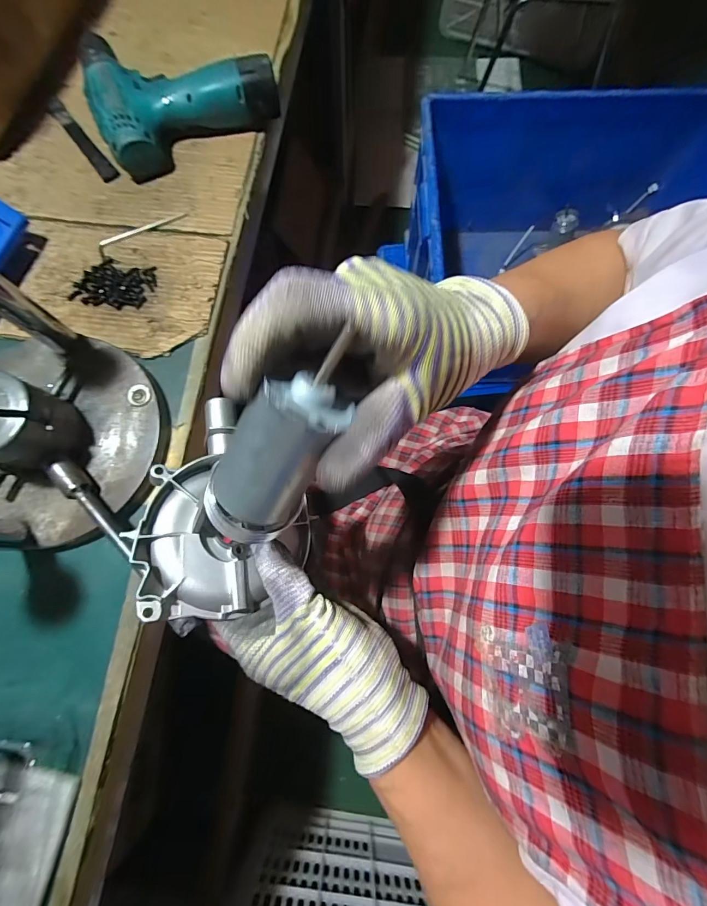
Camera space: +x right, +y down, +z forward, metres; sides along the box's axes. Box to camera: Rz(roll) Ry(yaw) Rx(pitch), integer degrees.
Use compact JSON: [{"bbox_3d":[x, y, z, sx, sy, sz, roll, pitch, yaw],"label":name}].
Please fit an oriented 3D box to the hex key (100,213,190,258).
[{"bbox_3d":[-0.229,-0.242,0.411,0.099,0.005,0.024,-37,77,-9],"label":"hex key"}]

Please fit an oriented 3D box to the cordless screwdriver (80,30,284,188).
[{"bbox_3d":[-0.208,-0.419,0.433,0.191,0.051,0.178,-32,77,-8],"label":"cordless screwdriver"}]

